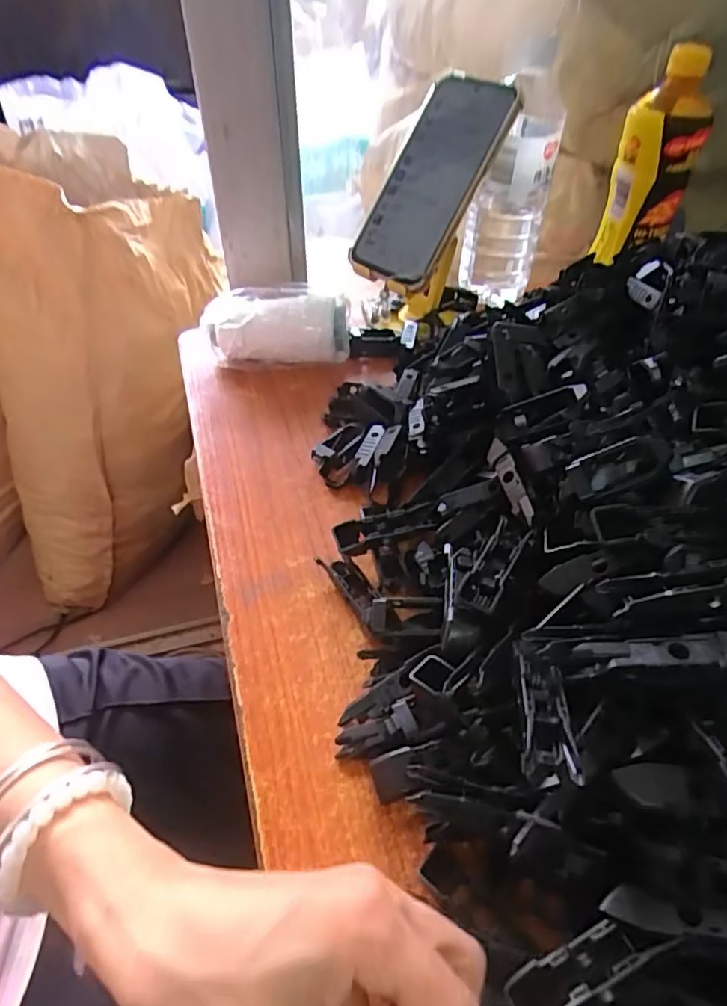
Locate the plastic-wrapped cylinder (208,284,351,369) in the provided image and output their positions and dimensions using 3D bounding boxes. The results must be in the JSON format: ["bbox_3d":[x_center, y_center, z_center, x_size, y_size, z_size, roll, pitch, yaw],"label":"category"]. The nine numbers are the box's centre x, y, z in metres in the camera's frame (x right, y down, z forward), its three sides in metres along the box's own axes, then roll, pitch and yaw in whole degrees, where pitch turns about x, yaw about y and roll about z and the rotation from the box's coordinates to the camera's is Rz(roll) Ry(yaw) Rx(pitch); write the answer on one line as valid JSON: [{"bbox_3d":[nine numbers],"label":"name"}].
[{"bbox_3d":[-0.072,-0.147,0.494,0.118,0.056,0.053,3,47,2],"label":"plastic-wrapped cylinder"}]

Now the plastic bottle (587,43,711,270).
[{"bbox_3d":[0.262,-0.308,0.524,0.064,0.159,0.062,14,48,13],"label":"plastic bottle"}]

